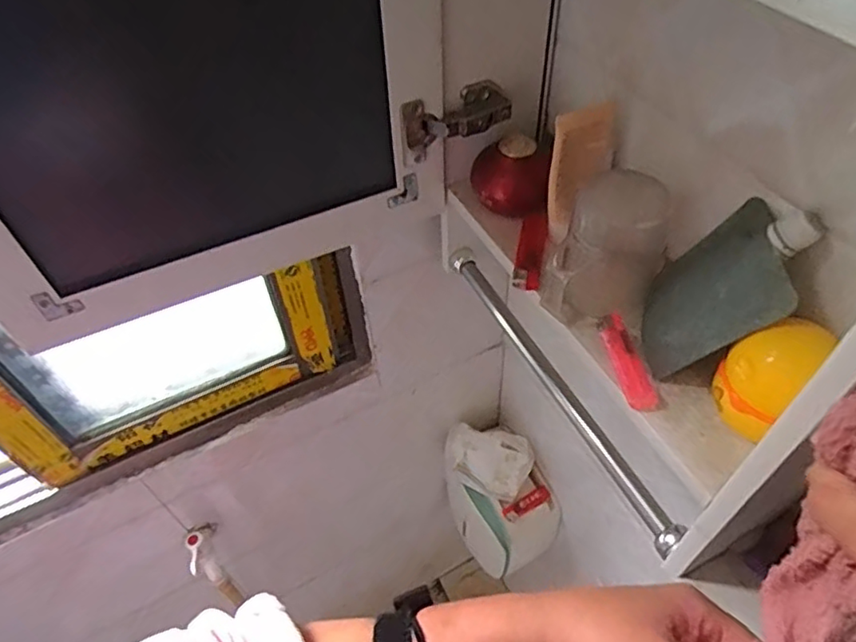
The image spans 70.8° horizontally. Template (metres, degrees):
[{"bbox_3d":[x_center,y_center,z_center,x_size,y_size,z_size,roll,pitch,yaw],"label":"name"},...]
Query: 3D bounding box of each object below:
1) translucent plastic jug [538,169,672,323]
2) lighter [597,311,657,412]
[{"bbox_3d":[0.138,-0.052,0.454,0.070,0.096,0.089,28,57,23],"label":"translucent plastic jug"},{"bbox_3d":[0.148,0.029,0.449,0.023,0.013,0.078,-11,51,-7],"label":"lighter"}]

